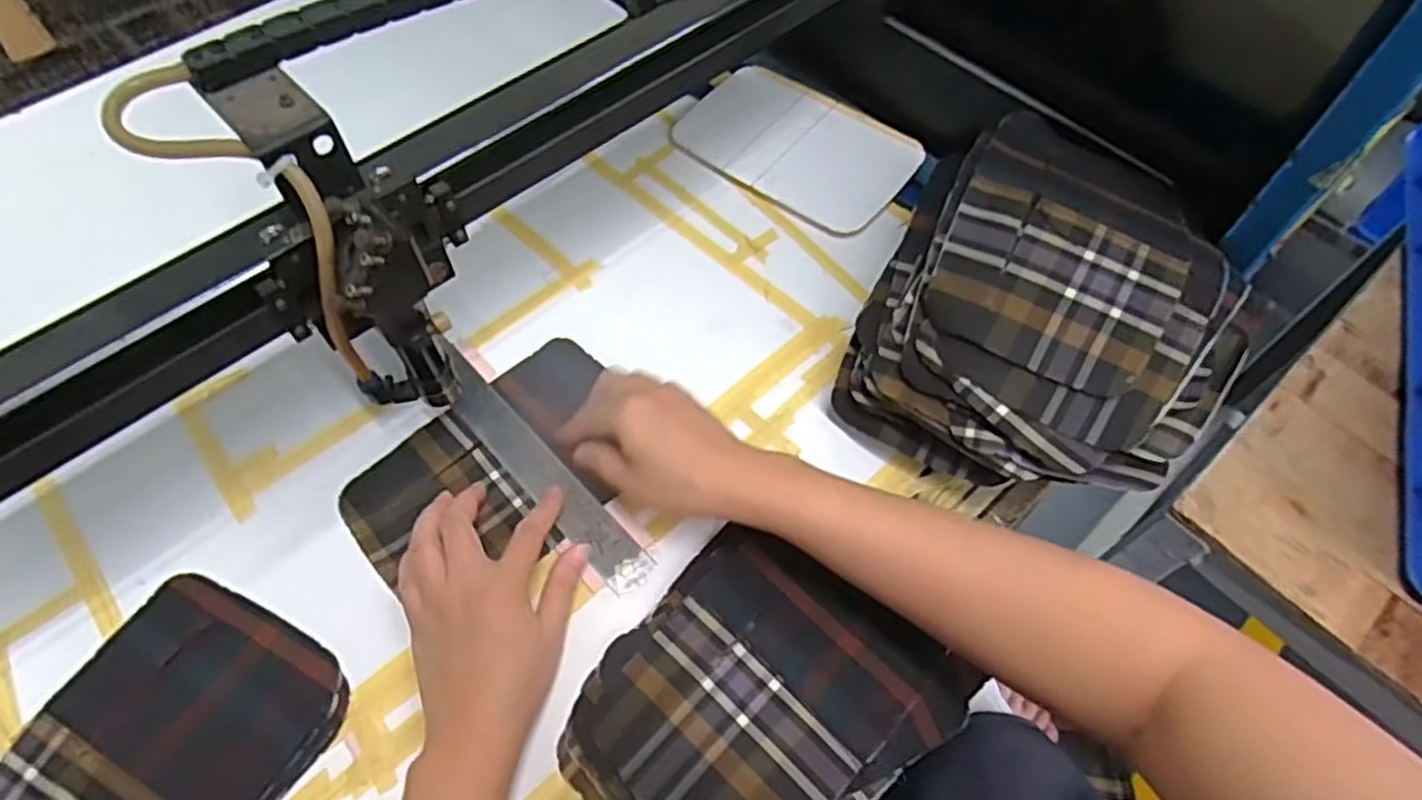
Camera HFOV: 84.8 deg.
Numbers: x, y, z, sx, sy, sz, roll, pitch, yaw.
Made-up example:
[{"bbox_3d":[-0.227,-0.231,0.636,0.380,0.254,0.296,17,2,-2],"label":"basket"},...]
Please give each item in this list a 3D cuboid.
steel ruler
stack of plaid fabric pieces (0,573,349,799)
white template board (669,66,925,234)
[{"bbox_3d":[-0.122,0.041,0.528,0.032,0.004,0.224,-39,67,-20],"label":"steel ruler"},{"bbox_3d":[-0.312,0.206,0.421,0.138,0.016,0.202,27,63,14],"label":"stack of plaid fabric pieces"},{"bbox_3d":[0.076,-0.225,0.685,0.198,0.007,0.120,34,72,17],"label":"white template board"}]

